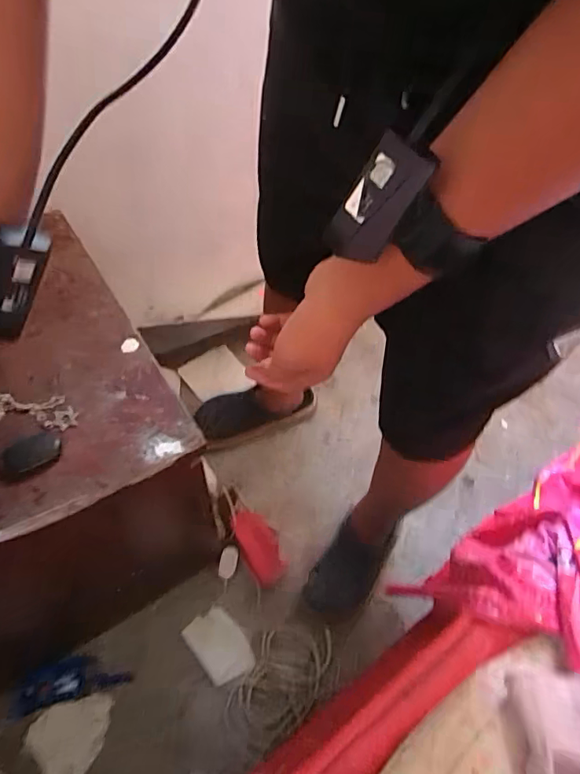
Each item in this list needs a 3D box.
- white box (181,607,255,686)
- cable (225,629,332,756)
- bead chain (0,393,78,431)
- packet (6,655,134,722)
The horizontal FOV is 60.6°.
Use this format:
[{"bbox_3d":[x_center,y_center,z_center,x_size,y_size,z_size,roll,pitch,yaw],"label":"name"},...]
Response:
[{"bbox_3d":[-0.116,0.426,0.821,0.077,0.014,0.115,-34,66,-22],"label":"white box"},{"bbox_3d":[-0.017,0.470,0.787,0.112,0.014,0.186,29,61,13],"label":"cable"},{"bbox_3d":[-0.269,0.023,0.520,0.093,0.007,0.037,7,58,0],"label":"bead chain"},{"bbox_3d":[-0.335,0.448,0.763,0.164,0.045,0.060,-12,55,-14],"label":"packet"}]

